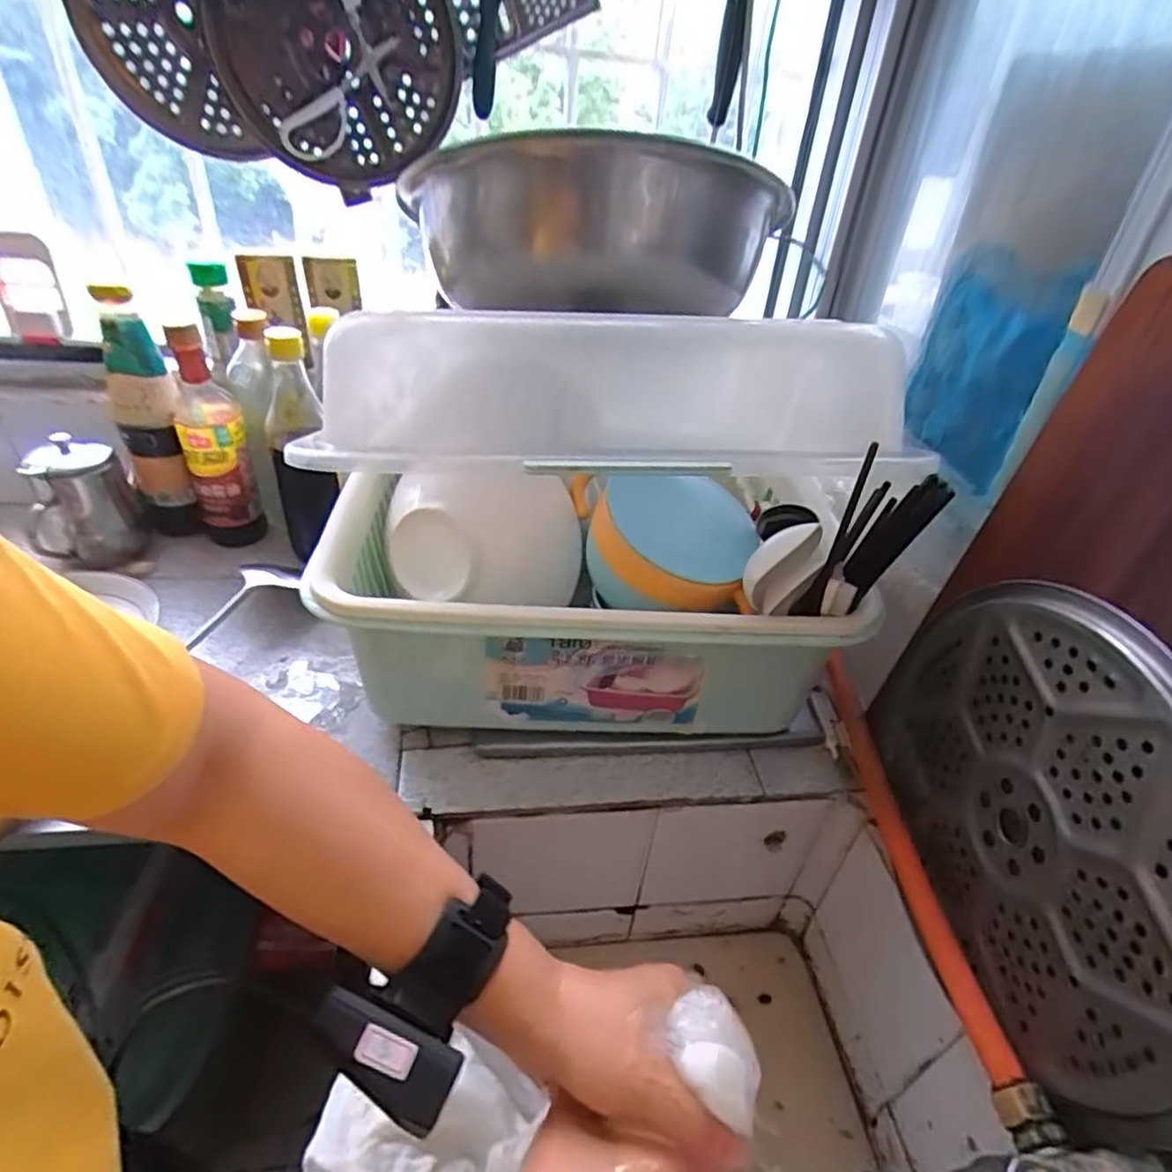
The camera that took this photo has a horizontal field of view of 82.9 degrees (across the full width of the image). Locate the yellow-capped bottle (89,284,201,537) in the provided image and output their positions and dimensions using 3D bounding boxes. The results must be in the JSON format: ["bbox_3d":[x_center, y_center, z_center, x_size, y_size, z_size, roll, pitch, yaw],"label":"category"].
[{"bbox_3d":[-0.454,-0.173,0.689,0.058,0.250,0.071,-16,41,-26],"label":"yellow-capped bottle"}]

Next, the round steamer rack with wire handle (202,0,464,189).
[{"bbox_3d":[-0.215,-0.468,0.575,0.201,0.196,0.030,7,34,-20],"label":"round steamer rack with wire handle"}]

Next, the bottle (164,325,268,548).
[{"bbox_3d":[-0.391,-0.147,0.700,0.064,0.239,0.056,-16,41,-26],"label":"bottle"}]

